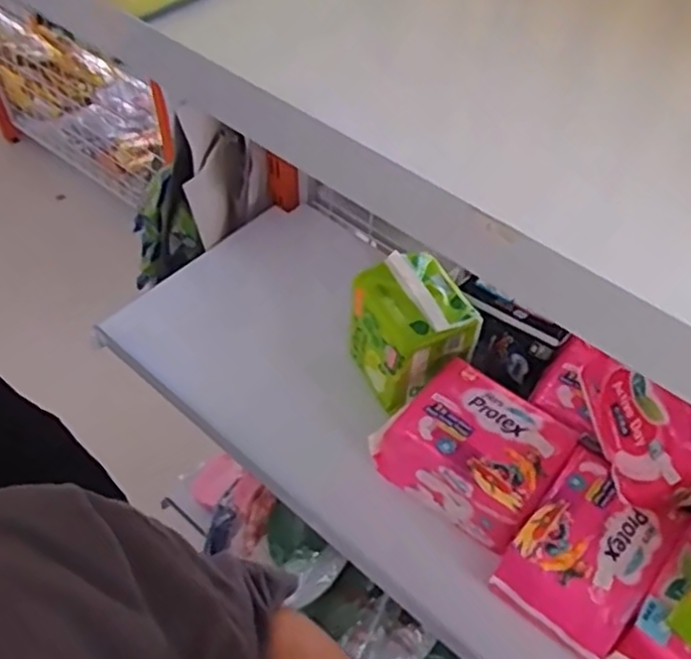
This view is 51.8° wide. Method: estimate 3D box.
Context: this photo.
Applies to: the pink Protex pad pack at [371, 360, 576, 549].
[{"bbox_3d":[0.105,0.102,0.606,0.143,0.075,0.104,31,58,21],"label":"pink Protex pad pack"}]

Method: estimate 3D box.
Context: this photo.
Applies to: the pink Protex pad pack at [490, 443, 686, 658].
[{"bbox_3d":[0.185,0.170,0.546,0.093,0.063,0.126,33,58,22],"label":"pink Protex pad pack"}]

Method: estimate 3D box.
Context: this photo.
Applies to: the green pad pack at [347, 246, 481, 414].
[{"bbox_3d":[0.058,-0.001,0.656,0.094,0.096,0.098,-27,57,-20],"label":"green pad pack"}]

